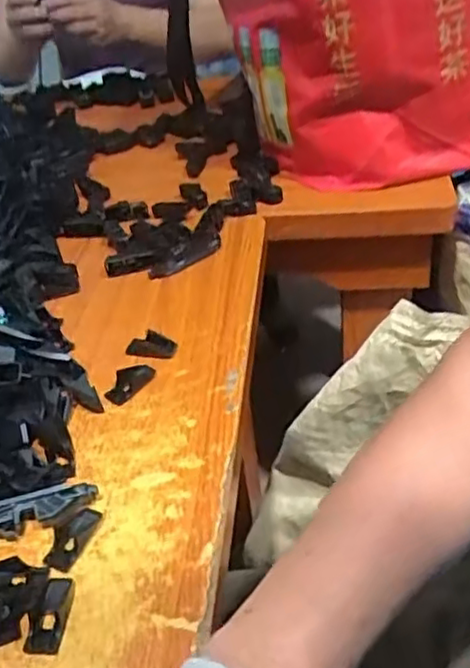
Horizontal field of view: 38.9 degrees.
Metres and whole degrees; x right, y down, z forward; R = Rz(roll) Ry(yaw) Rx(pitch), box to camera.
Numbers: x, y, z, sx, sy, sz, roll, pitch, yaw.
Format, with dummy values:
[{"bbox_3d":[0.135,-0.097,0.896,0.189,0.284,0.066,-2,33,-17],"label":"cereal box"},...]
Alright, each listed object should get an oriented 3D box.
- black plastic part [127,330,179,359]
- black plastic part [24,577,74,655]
[{"bbox_3d":[-0.067,0.009,0.540,0.040,0.011,0.023,2,38,12],"label":"black plastic part"},{"bbox_3d":[-0.102,0.153,0.367,0.019,0.004,0.042,-4,37,4],"label":"black plastic part"}]

